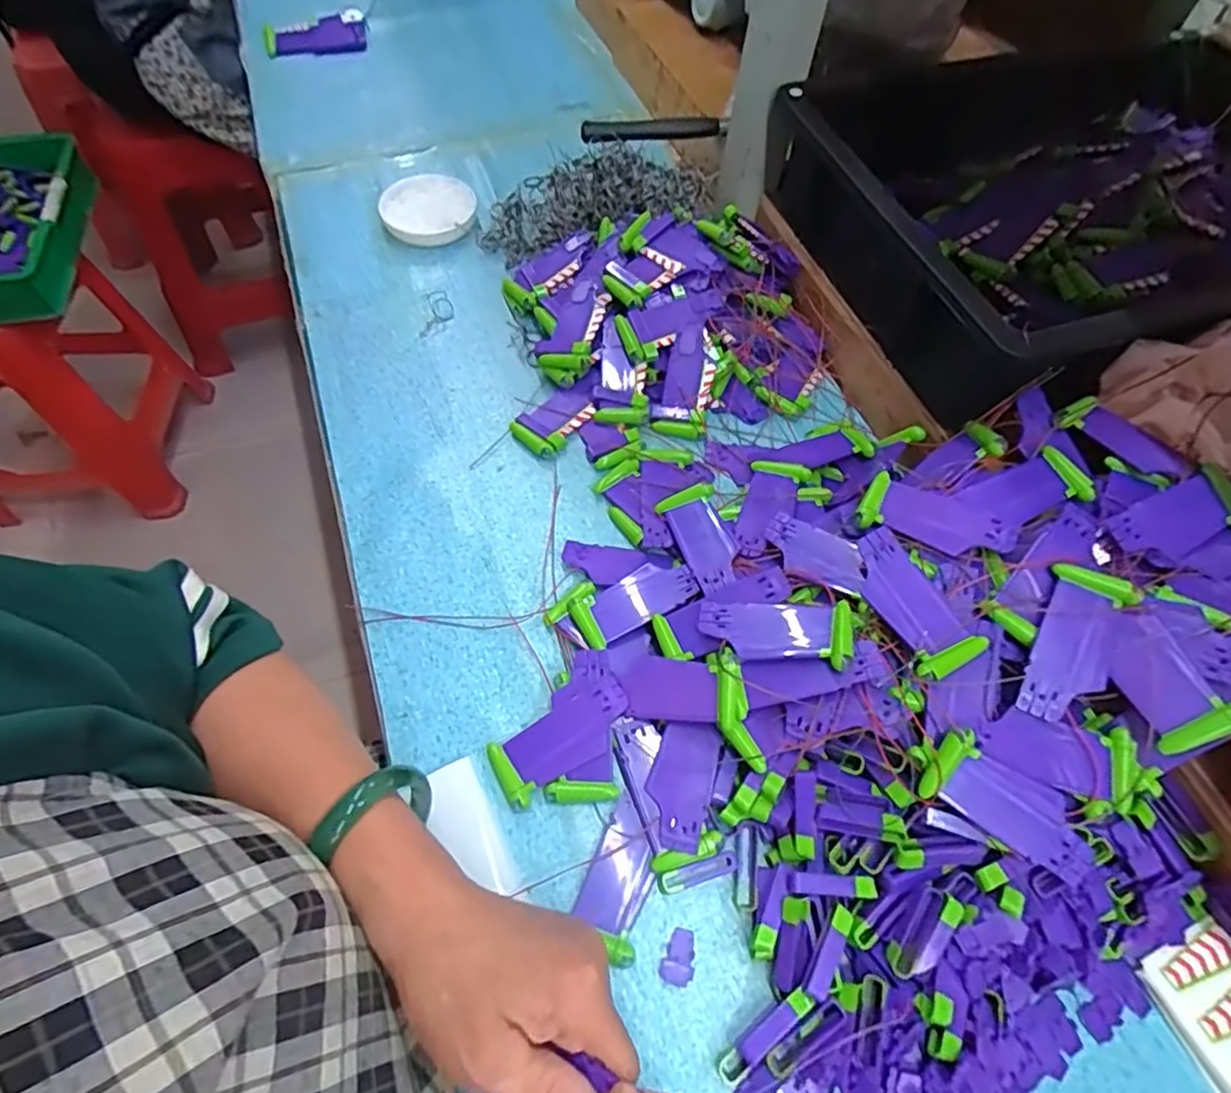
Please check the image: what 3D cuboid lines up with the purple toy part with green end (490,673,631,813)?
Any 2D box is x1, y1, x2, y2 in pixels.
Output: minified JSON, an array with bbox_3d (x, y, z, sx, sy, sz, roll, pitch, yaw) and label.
[{"bbox_3d":[-0.033,0.116,0.404,0.091,0.007,0.038,-37,67,-7],"label":"purple toy part with green end"}]

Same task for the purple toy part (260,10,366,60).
[{"bbox_3d":[-0.371,-0.634,0.819,0.119,0.028,0.042,-16,62,-12],"label":"purple toy part"}]

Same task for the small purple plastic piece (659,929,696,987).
[{"bbox_3d":[0.035,0.224,0.361,0.018,0.004,0.026,15,60,6],"label":"small purple plastic piece"}]

